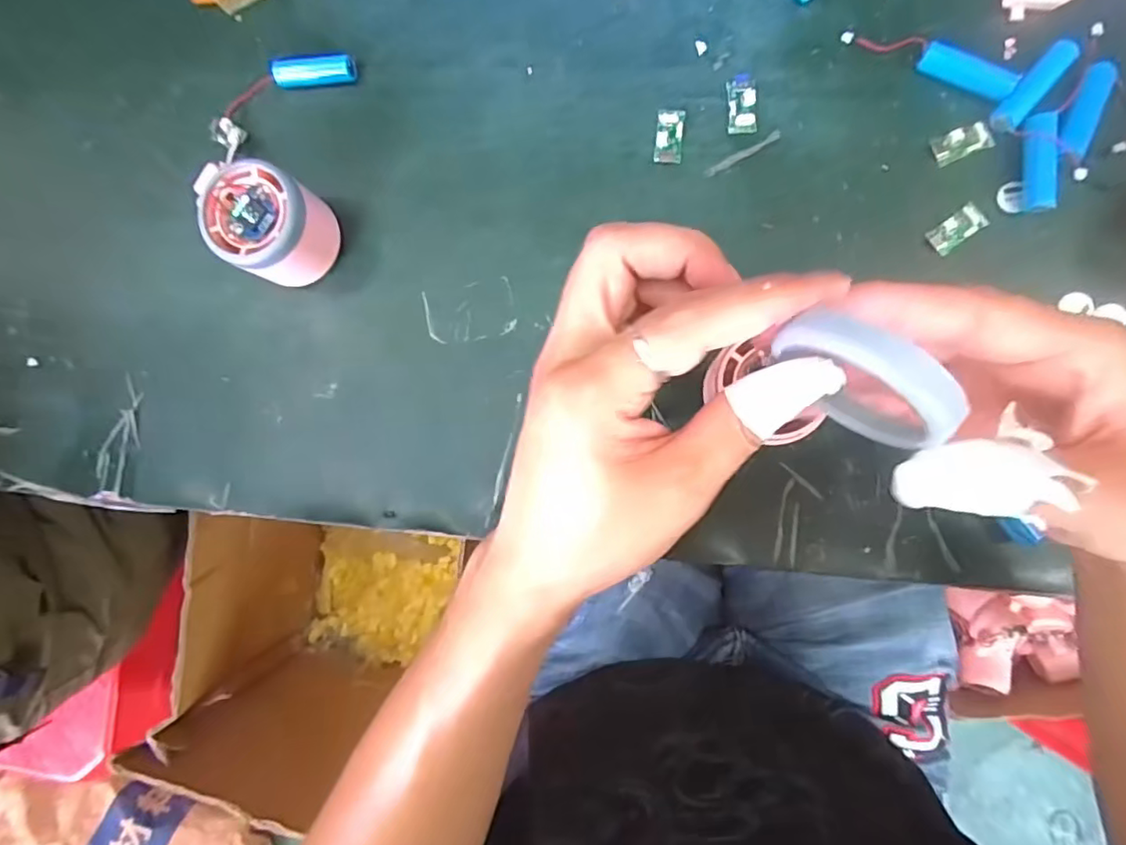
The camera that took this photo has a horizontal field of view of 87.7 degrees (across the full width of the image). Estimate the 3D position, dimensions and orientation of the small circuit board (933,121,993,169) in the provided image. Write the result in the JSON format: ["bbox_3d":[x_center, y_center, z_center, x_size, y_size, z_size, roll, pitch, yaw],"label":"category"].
[{"bbox_3d":[0.215,-0.151,0.316,0.028,0.004,0.015,-21,87,7],"label":"small circuit board"}]

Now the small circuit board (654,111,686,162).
[{"bbox_3d":[0.061,-0.164,0.336,0.016,0.004,0.029,6,91,7],"label":"small circuit board"}]

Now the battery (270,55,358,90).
[{"bbox_3d":[-0.150,-0.211,0.354,0.047,0.015,0.014,-5,89,7],"label":"battery"}]

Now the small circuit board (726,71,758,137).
[{"bbox_3d":[0.101,-0.180,0.331,0.016,0.004,0.034,-2,90,7],"label":"small circuit board"}]

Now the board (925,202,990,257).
[{"bbox_3d":[0.213,-0.104,0.316,0.031,0.004,0.015,-36,86,6],"label":"board"}]

